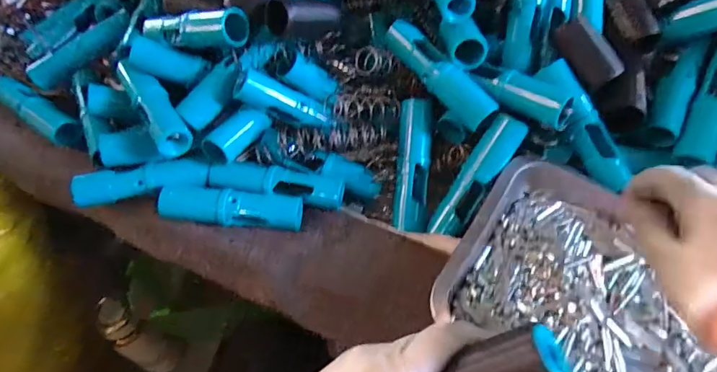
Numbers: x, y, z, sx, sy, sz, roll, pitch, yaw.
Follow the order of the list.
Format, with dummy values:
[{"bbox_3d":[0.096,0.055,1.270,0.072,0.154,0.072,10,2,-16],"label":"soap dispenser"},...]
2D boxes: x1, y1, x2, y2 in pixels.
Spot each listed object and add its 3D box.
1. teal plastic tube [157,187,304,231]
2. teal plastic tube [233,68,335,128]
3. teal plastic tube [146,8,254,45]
[{"bbox_3d":[-0.110,0.018,0.396,0.122,0.022,0.026,3,54,4],"label":"teal plastic tube"},{"bbox_3d":[-0.064,-0.073,0.411,0.087,0.023,0.030,20,51,-22],"label":"teal plastic tube"},{"bbox_3d":[-0.149,-0.143,0.423,0.117,0.028,0.027,10,53,32],"label":"teal plastic tube"}]

